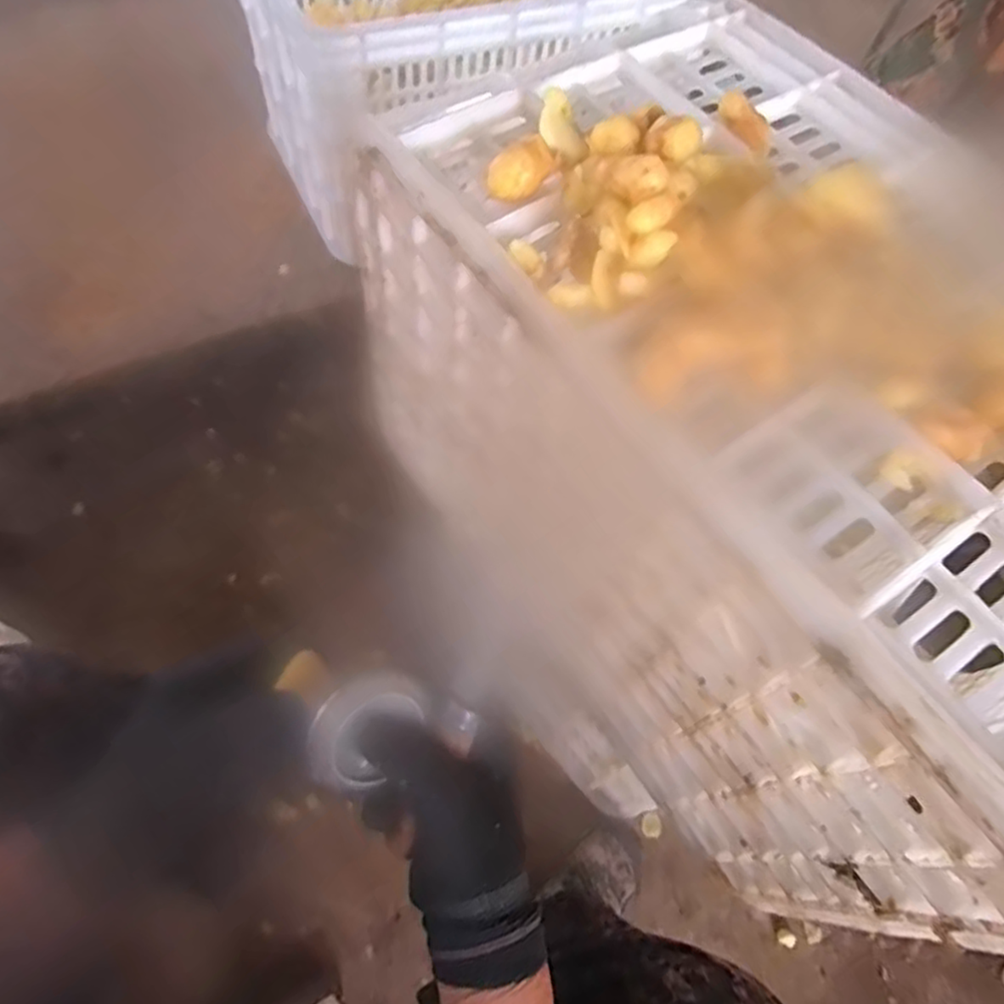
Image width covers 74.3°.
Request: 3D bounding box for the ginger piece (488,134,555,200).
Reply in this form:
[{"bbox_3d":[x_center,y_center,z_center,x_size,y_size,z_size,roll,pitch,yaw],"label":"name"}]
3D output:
[{"bbox_3d":[0.010,-0.170,0.338,0.038,0.017,0.017,-38,72,-22],"label":"ginger piece"}]

